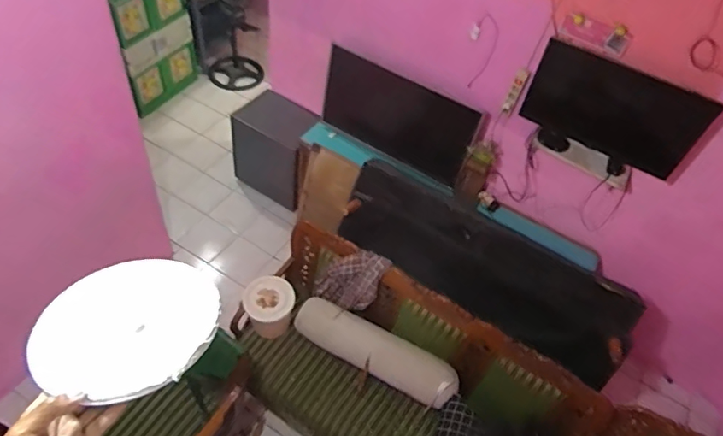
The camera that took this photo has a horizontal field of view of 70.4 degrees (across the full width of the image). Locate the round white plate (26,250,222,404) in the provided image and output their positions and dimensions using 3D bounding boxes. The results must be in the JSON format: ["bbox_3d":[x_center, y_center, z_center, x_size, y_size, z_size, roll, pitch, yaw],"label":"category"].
[{"bbox_3d":[-0.245,0.107,0.534,0.184,0.037,0.171,3,48,-4],"label":"round white plate"}]

